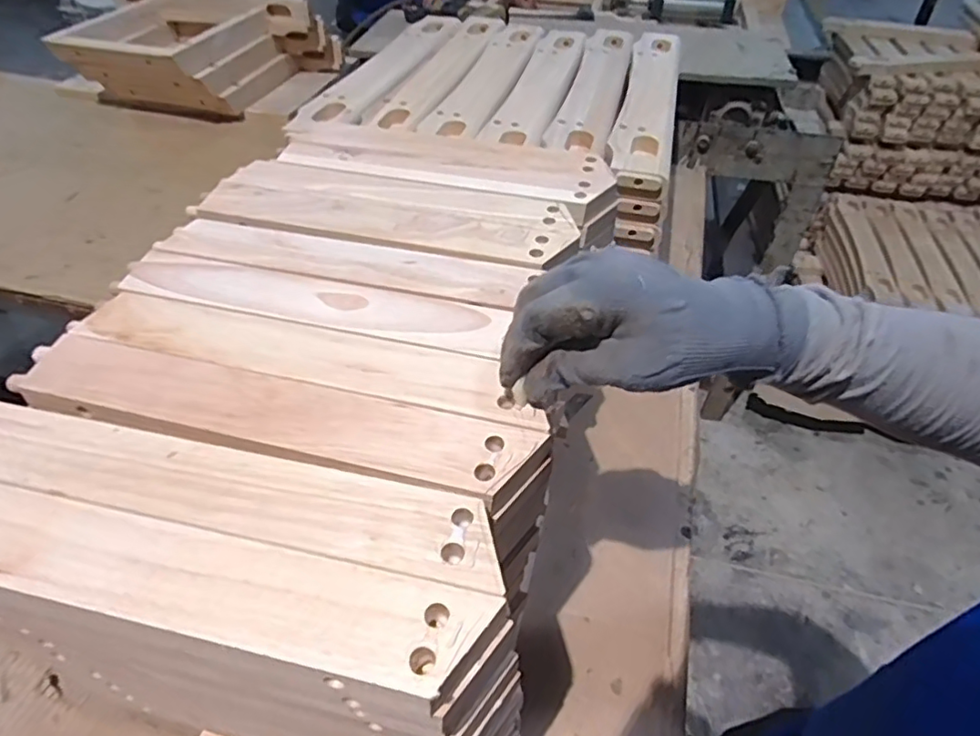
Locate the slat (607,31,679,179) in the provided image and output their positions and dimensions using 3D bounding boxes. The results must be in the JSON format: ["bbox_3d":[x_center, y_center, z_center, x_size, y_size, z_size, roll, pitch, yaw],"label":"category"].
[{"bbox_3d":[0.218,-0.371,0.792,0.071,0.026,0.468,11,47,10],"label":"slat"}]

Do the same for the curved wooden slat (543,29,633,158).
[{"bbox_3d":[0.150,-0.398,0.830,0.070,0.027,0.421,11,47,10],"label":"curved wooden slat"}]

